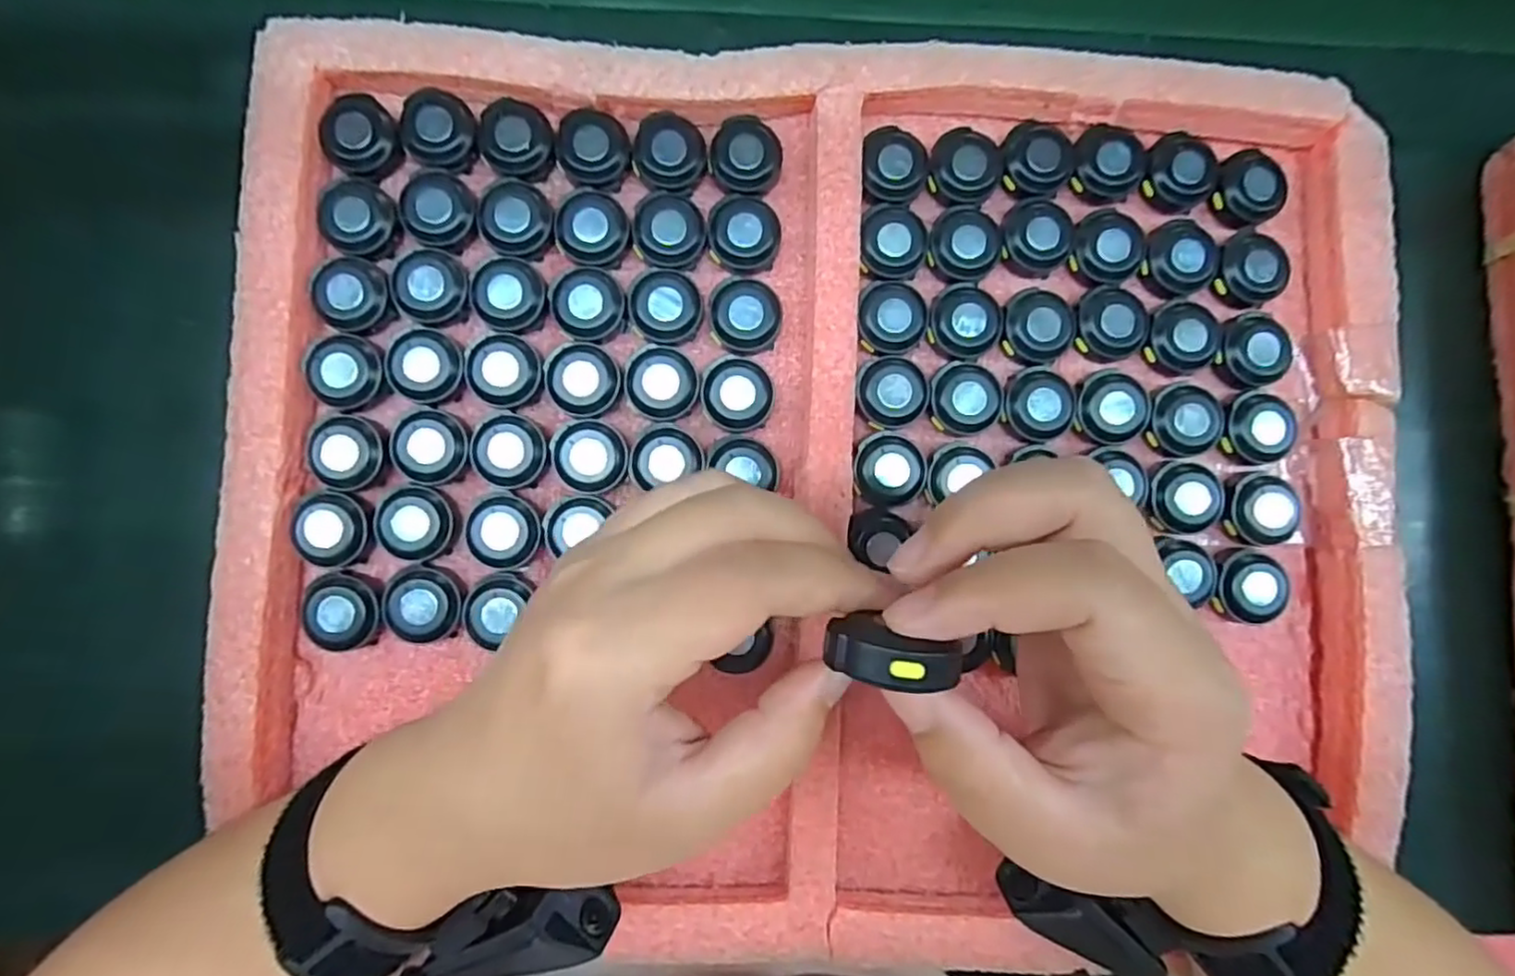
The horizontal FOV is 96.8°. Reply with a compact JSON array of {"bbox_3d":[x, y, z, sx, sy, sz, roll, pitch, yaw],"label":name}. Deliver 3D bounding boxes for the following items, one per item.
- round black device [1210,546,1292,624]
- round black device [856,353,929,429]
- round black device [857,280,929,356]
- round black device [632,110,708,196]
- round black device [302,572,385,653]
[{"bbox_3d":[0.201,0.040,0.276,0.027,0.014,0.029,0,88,-3],"label":"round black device"},{"bbox_3d":[0.055,-0.039,0.275,0.029,0.009,0.029,0,88,-3],"label":"round black device"},{"bbox_3d":[0.055,-0.070,0.276,0.028,0.010,0.030,0,88,-3],"label":"round black device"},{"bbox_3d":[-0.035,-0.136,0.272,0.028,0.008,0.030,0,88,-3],"label":"round black device"},{"bbox_3d":[-0.160,0.048,0.261,0.031,0.012,0.027,16,87,-2],"label":"round black device"}]

